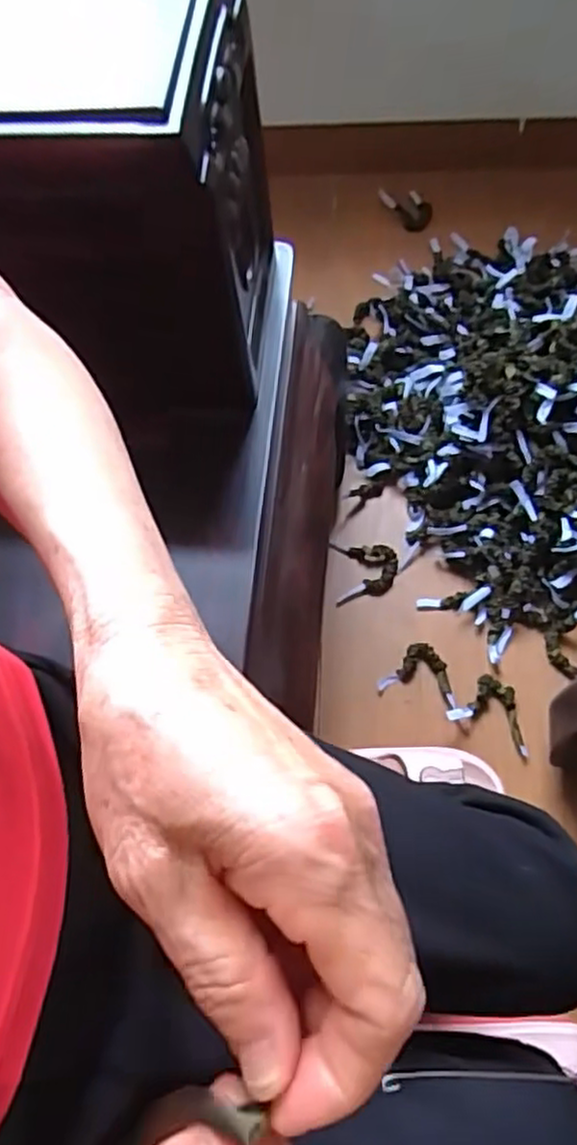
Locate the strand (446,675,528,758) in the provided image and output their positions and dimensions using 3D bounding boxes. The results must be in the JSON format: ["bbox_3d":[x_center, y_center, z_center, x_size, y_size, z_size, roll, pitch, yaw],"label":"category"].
[{"bbox_3d":[0.266,0.176,0.895,0.106,0.022,0.076,22,70,12],"label":"strand"}]

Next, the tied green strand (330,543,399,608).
[{"bbox_3d":[0.110,-0.004,0.995,0.090,0.024,0.090,-8,67,0],"label":"tied green strand"}]

